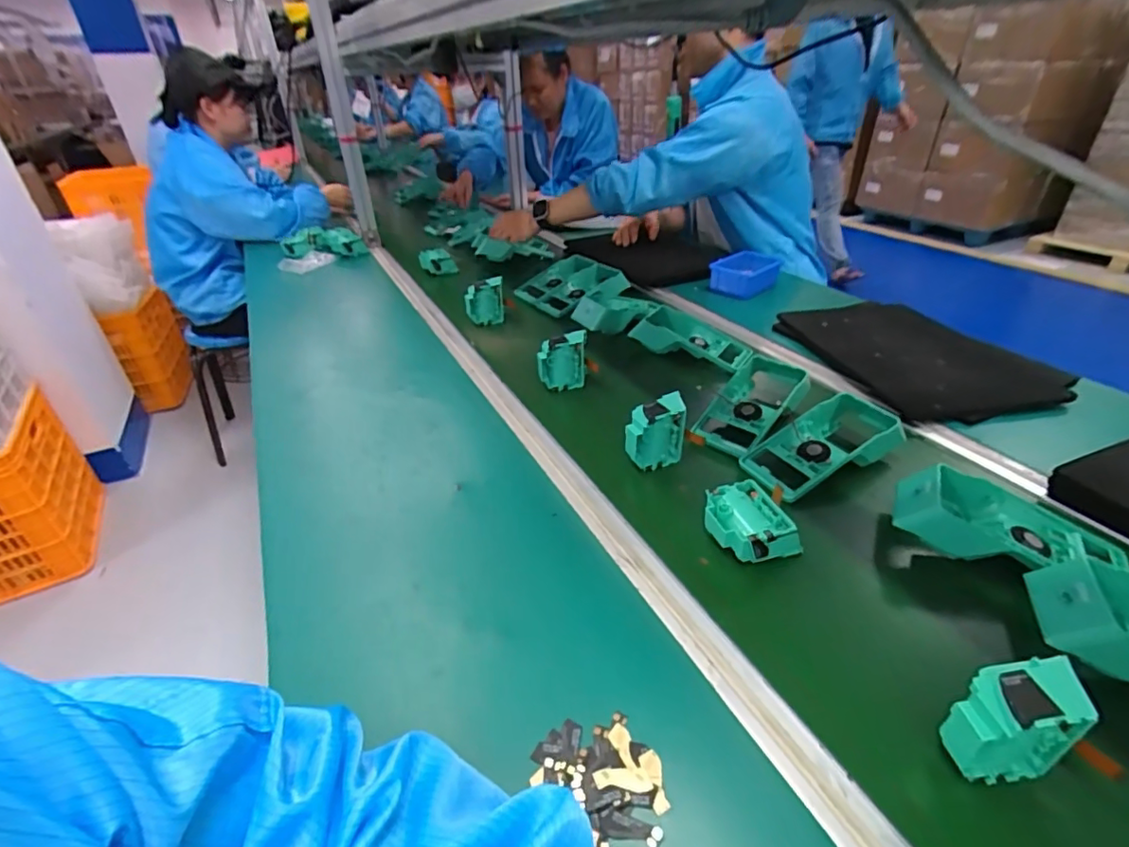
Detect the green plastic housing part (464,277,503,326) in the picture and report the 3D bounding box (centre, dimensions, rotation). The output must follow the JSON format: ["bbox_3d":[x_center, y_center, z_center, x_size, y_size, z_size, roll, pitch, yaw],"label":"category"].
[{"bbox_3d":[-0.145,-0.221,0.982,0.069,0.077,0.034,-9,33,-10],"label":"green plastic housing part"}]

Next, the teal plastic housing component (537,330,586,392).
[{"bbox_3d":[-0.005,-0.091,0.785,0.070,0.073,0.054,2,33,6],"label":"teal plastic housing component"}]

